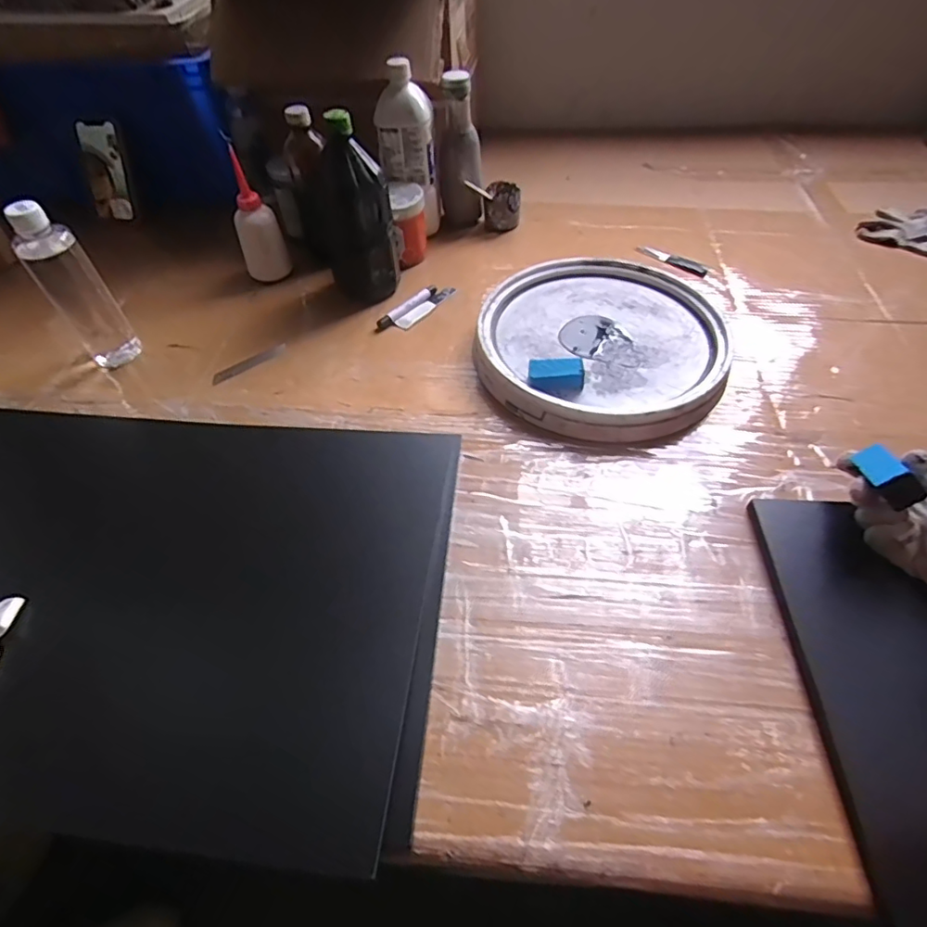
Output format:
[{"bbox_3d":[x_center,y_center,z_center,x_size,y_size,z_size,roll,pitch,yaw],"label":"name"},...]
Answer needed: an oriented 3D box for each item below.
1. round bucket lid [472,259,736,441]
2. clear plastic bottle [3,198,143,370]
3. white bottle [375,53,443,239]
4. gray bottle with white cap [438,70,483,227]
[{"bbox_3d":[0.168,-0.155,0.658,0.283,0.044,0.304,-1,50,1],"label":"round bucket lid"},{"bbox_3d":[-0.444,-0.196,0.627,0.060,0.195,0.054,-30,56,-21],"label":"clear plastic bottle"},{"bbox_3d":[-0.071,-0.450,0.785,0.068,0.200,0.079,24,55,20],"label":"white bottle"},{"bbox_3d":[-0.004,-0.465,0.820,0.067,0.194,0.059,-1,50,1],"label":"gray bottle with white cap"}]

